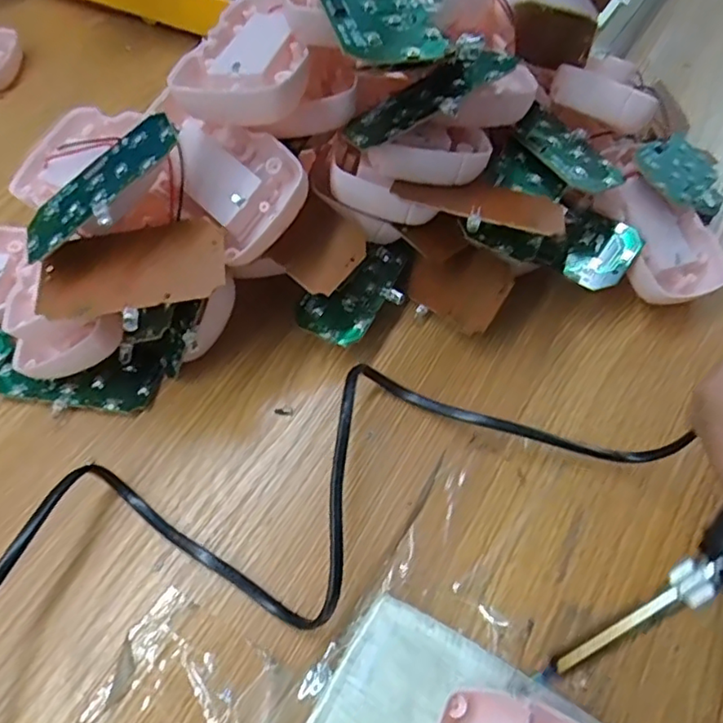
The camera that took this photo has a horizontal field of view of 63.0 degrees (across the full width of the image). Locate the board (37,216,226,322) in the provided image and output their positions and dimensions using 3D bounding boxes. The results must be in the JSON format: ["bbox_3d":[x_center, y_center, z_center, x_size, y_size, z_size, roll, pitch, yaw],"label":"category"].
[{"bbox_3d":[-0.091,-0.037,0.234,0.072,0.004,0.038,-10,66,0],"label":"board"}]

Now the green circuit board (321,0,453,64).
[{"bbox_3d":[0.006,-0.132,0.220,0.038,0.004,0.072,-12,59,-10],"label":"green circuit board"}]

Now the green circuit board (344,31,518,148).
[{"bbox_3d":[0.028,-0.110,0.247,0.073,0.011,0.037,-32,44,-3],"label":"green circuit board"}]

